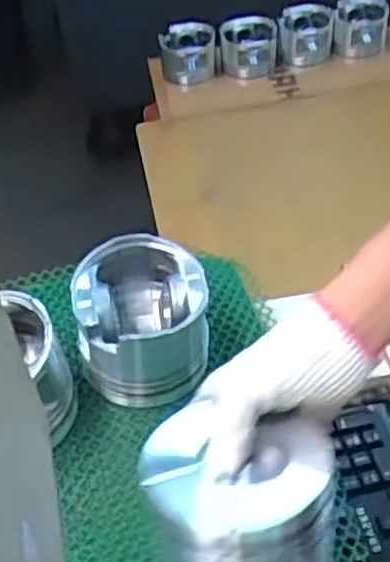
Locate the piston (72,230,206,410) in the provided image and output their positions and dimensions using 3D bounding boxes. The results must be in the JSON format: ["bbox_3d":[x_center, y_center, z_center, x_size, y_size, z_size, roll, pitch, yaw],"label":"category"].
[{"bbox_3d":[-0.042,0.035,0.659,0.102,0.095,0.111,-3,48,3],"label":"piston"}]

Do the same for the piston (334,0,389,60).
[{"bbox_3d":[0.354,-0.539,1.662,0.110,0.101,0.110,6,49,11],"label":"piston"}]

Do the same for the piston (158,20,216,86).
[{"bbox_3d":[-0.015,-0.477,1.618,0.114,0.083,0.127,-7,48,-1],"label":"piston"}]

